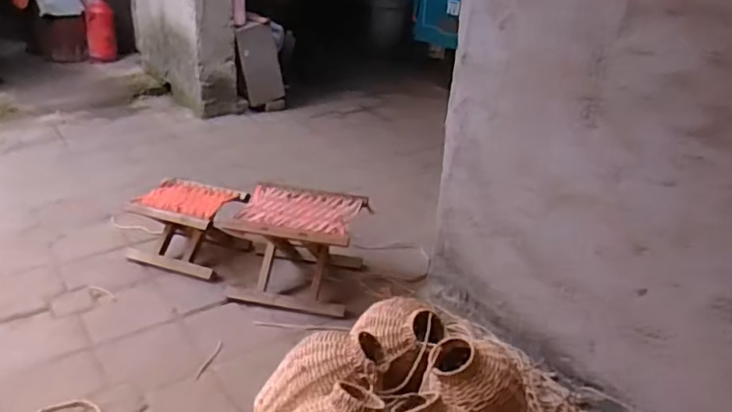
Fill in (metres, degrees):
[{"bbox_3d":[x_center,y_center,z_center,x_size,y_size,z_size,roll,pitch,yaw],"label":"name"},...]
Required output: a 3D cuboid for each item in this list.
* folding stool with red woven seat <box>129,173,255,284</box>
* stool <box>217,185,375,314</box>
[{"bbox_3d":[-0.505,0.065,1.682,0.283,0.192,0.226,13,29,19],"label":"folding stool with red woven seat"},{"bbox_3d":[-0.184,0.112,1.586,0.320,0.236,0.266,7,27,6],"label":"stool"}]

